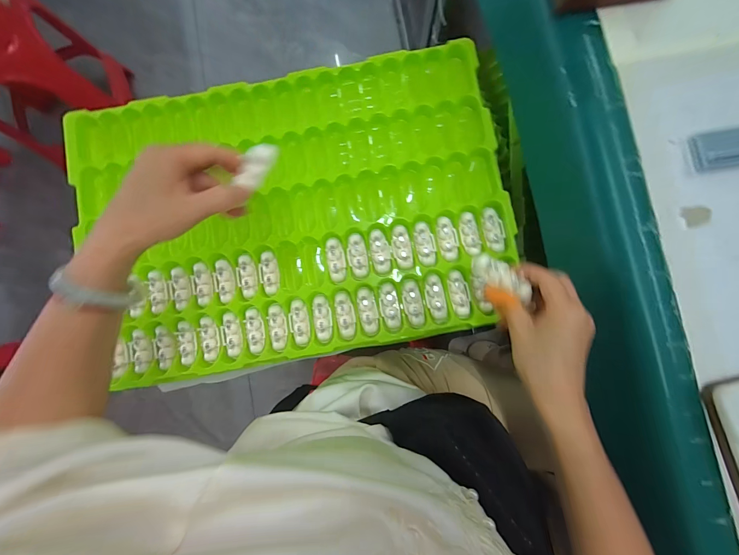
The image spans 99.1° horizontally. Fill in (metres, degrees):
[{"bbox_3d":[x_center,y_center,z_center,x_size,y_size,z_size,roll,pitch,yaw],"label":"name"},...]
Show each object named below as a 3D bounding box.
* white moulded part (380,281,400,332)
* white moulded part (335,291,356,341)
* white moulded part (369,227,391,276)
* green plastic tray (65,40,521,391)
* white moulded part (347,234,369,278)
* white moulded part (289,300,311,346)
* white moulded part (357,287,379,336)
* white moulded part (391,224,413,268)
[{"bbox_3d":[0.027,0.038,0.422,0.023,0.015,0.062,-10,84,2],"label":"white moulded part"},{"bbox_3d":[-0.032,0.051,0.423,0.023,0.008,0.064,-9,84,2],"label":"white moulded part"},{"bbox_3d":[0.015,-0.035,0.428,0.025,0.008,0.060,-11,84,1],"label":"white moulded part"},{"bbox_3d":[-0.104,-0.089,0.438,0.568,0.034,0.385,-10,84,2],"label":"green plastic tray"},{"bbox_3d":[-0.016,-0.029,0.431,0.026,0.012,0.061,-15,84,1],"label":"white moulded part"},{"bbox_3d":[-0.095,0.060,0.422,0.027,0.011,0.061,-9,84,2],"label":"white moulded part"},{"bbox_3d":[-0.002,0.045,0.420,0.024,0.007,0.063,-12,84,1],"label":"white moulded part"},{"bbox_3d":[0.045,-0.041,0.428,0.023,0.008,0.060,-12,84,1],"label":"white moulded part"}]

